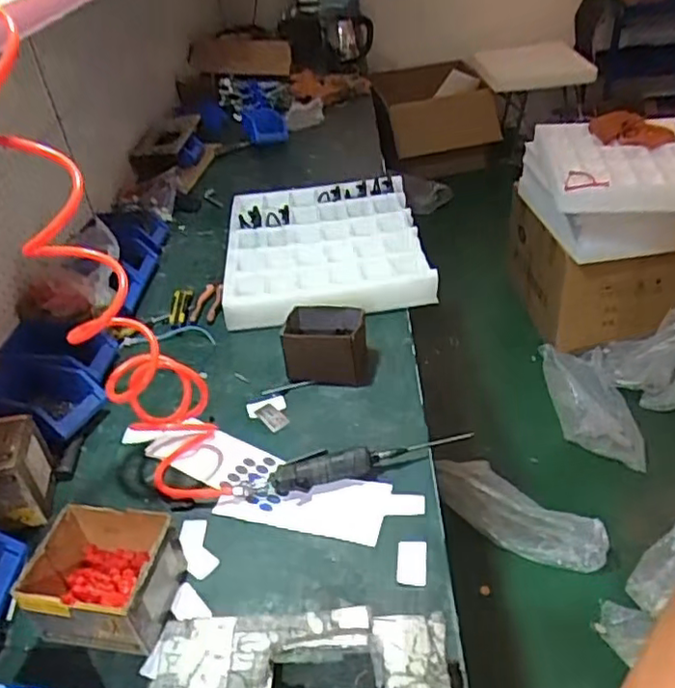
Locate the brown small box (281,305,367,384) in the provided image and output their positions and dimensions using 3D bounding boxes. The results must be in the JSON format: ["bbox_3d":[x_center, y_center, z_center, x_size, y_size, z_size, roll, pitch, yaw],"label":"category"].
[{"bbox_3d":[-0.020,0.001,1.141,0.143,0.106,0.107,-1,37,7],"label":"brown small box"}]

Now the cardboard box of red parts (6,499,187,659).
[{"bbox_3d":[-0.288,0.287,0.784,0.154,0.093,0.138,0,37,9],"label":"cardboard box of red parts"}]

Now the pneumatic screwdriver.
[{"bbox_3d":[0.025,0.178,0.946,0.362,0.042,0.057,-10,37,-4],"label":"pneumatic screwdriver"}]

